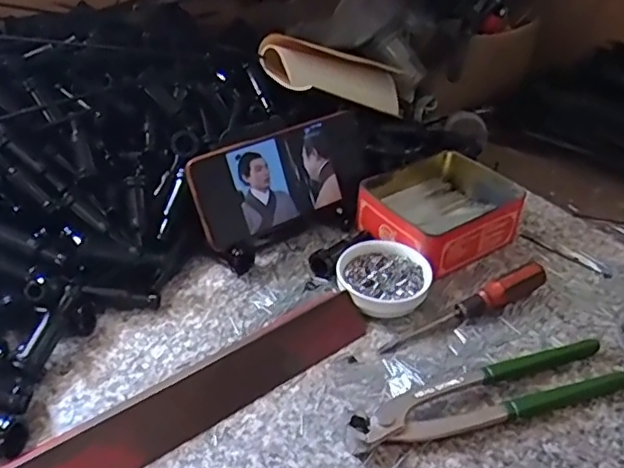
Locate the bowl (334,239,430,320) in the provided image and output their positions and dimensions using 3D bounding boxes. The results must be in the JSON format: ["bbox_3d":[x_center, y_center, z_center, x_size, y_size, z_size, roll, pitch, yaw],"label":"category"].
[{"bbox_3d":[0.055,0.037,0.456,0.070,0.026,0.070,1,37,-1],"label":"bowl"}]

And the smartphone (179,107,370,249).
[{"bbox_3d":[-0.020,-0.051,0.500,0.171,0.082,0.011,-26,16,-26],"label":"smartphone"}]

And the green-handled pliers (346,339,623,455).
[{"bbox_3d":[0.113,0.102,0.381,0.194,0.016,0.047,-11,39,-15],"label":"green-handled pliers"}]

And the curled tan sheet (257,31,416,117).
[{"bbox_3d":[0.042,-0.173,0.644,0.063,0.049,0.219,34,23,35],"label":"curled tan sheet"}]

